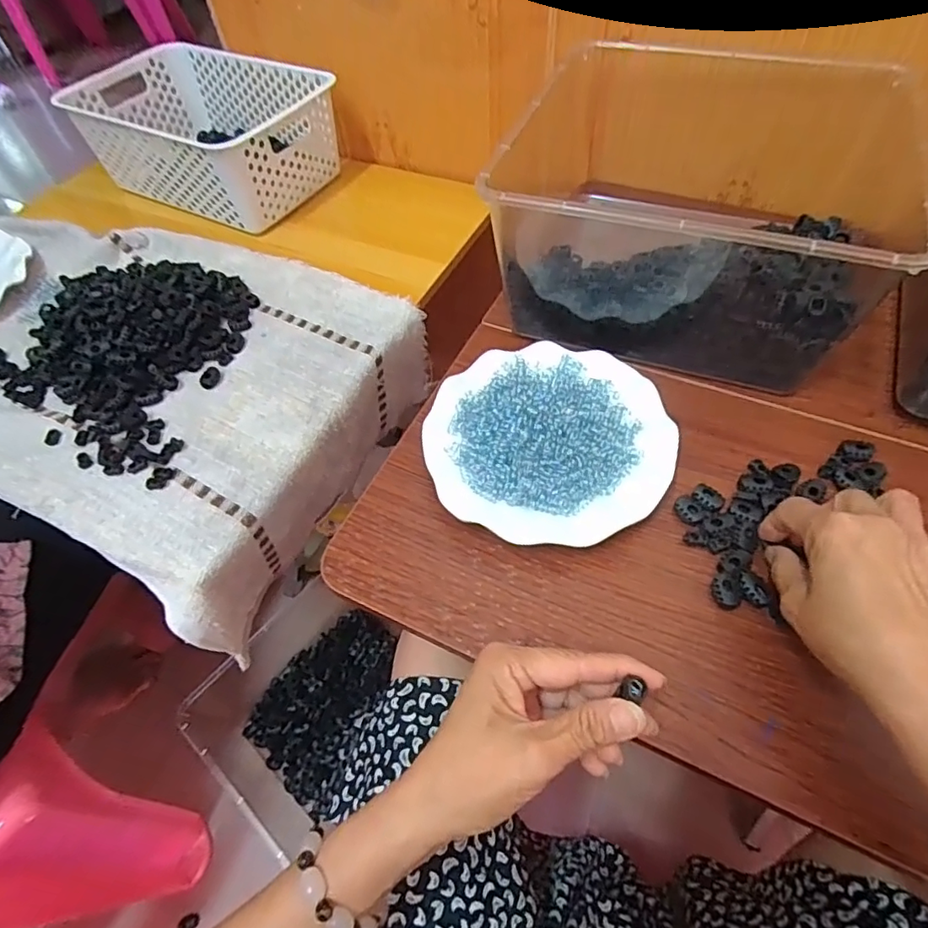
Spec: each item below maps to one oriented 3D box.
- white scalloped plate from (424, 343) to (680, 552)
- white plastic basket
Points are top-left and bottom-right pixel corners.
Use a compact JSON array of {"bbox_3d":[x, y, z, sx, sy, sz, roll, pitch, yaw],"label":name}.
[{"bbox_3d":[0.064,-0.022,0.425,0.180,0.036,0.175,-3,58,1],"label":"white scalloped plate"},{"bbox_3d":[-0.327,-0.432,0.710,0.293,0.101,0.211,22,62,16],"label":"white plastic basket"}]

